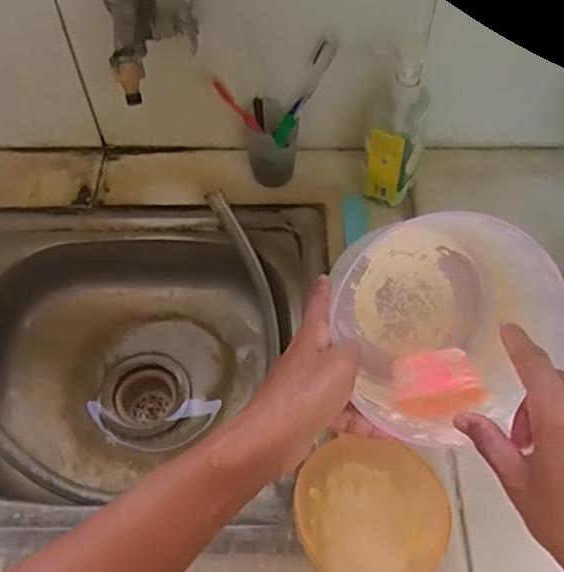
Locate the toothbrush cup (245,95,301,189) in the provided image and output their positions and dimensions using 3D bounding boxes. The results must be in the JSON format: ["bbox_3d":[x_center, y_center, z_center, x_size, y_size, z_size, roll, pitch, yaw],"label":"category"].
[{"bbox_3d":[-0.010,-0.172,0.741,0.067,0.092,0.071,-2,57,0],"label":"toothbrush cup"}]

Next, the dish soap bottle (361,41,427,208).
[{"bbox_3d":[0.132,-0.170,0.681,0.060,0.181,0.066,19,59,13],"label":"dish soap bottle"}]

